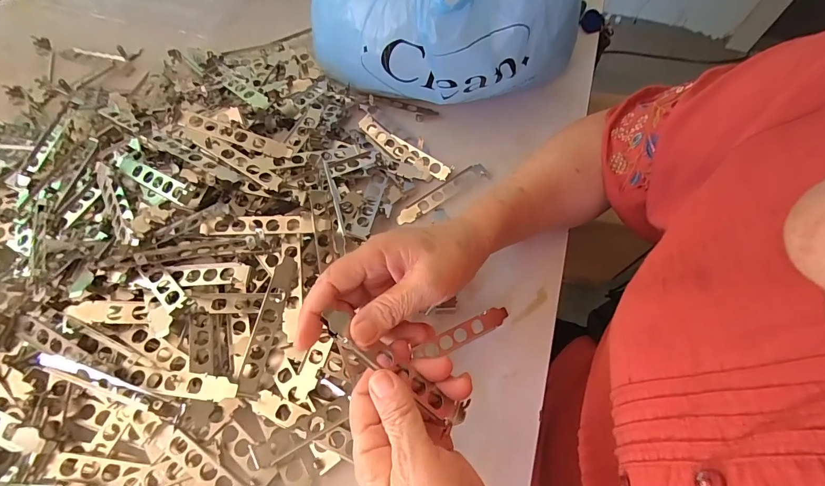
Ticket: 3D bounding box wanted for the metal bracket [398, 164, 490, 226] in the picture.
[{"bbox_3d":[0.035,-0.057,0.430,0.123,0.006,0.023,-31,84,-11],"label":"metal bracket"}]

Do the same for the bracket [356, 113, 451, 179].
[{"bbox_3d":[-0.010,-0.116,0.452,0.132,0.008,0.026,35,68,16],"label":"bracket"}]

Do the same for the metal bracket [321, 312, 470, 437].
[{"bbox_3d":[-0.012,0.089,0.265,0.120,0.016,0.023,38,68,-4],"label":"metal bracket"}]

